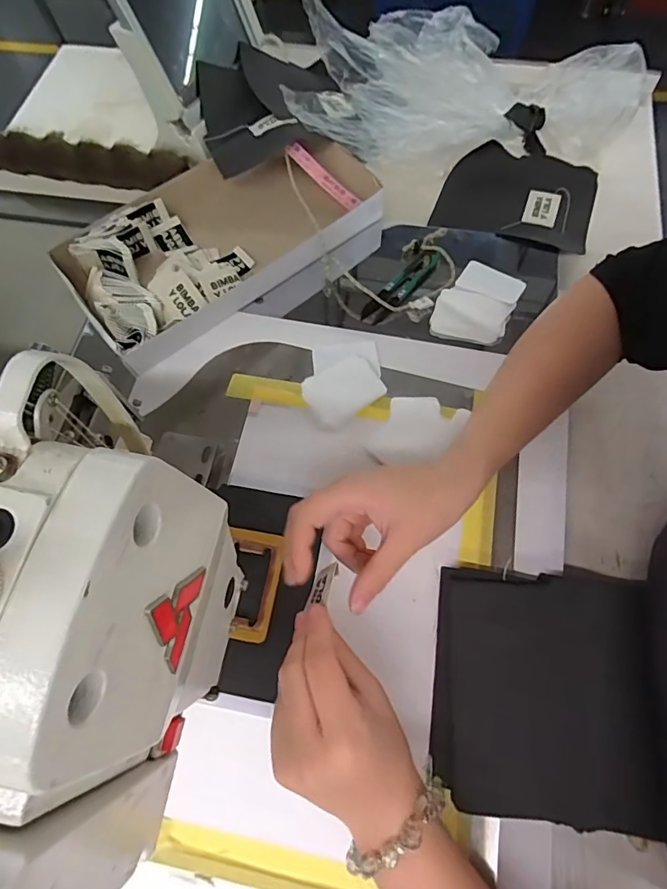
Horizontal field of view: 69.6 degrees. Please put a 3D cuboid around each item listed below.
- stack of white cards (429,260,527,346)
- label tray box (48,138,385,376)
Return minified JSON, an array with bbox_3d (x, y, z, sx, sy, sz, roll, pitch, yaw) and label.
[{"bbox_3d":[0.142,-0.141,0.470,0.069,0.012,0.099,24,70,12],"label":"stack of white cards"},{"bbox_3d":[-0.102,-0.205,0.491,0.313,0.041,0.178,-32,69,-11],"label":"label tray box"}]

